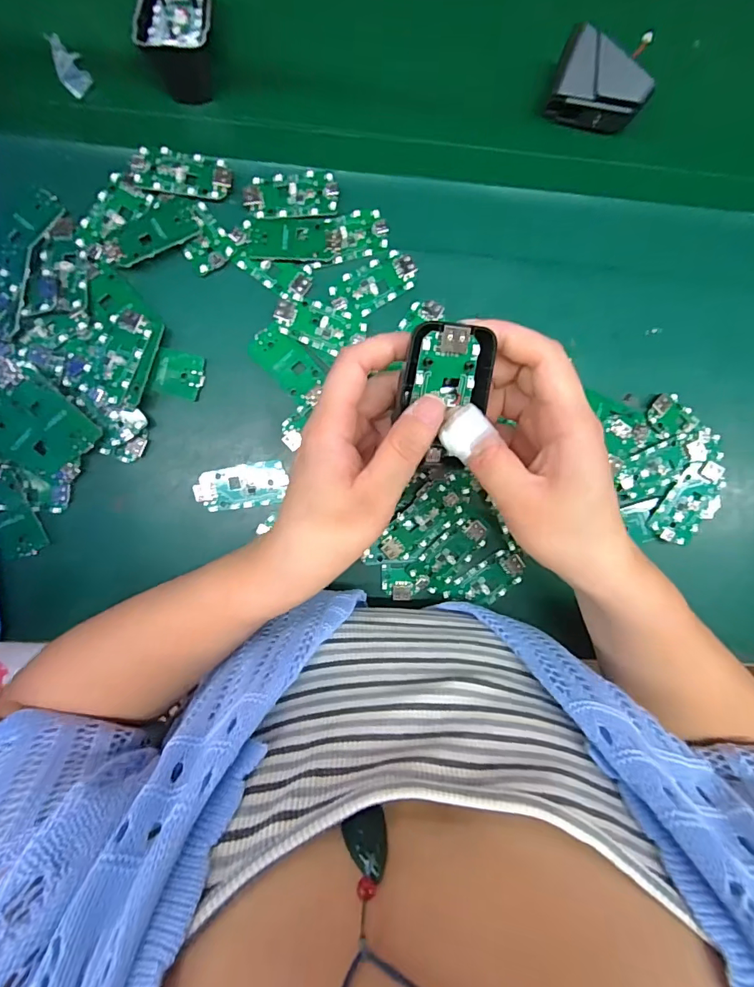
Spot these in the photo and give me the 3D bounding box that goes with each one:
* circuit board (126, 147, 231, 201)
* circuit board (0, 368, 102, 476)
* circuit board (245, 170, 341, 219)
[{"bbox_3d":[-0.133,-0.219,0.307,0.065,0.006,0.031,7,94,-4],"label":"circuit board"},{"bbox_3d":[-0.229,-0.041,0.302,0.066,0.006,0.057,-39,111,9],"label":"circuit board"},{"bbox_3d":[-0.060,-0.209,0.316,0.064,0.005,0.031,-6,94,-3],"label":"circuit board"}]

